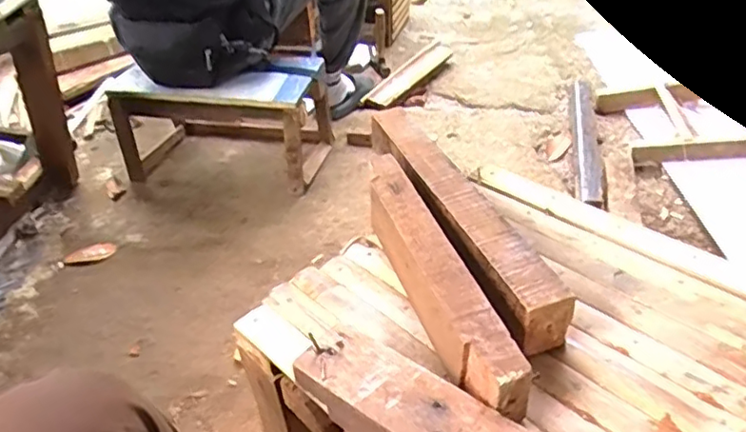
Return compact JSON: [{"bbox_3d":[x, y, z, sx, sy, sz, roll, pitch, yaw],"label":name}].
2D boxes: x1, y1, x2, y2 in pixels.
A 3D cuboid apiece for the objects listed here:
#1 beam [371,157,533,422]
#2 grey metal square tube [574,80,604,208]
[{"bbox_3d":[0.047,0.044,0.540,0.046,0.050,0.306,-12,40,-12],"label":"beam"},{"bbox_3d":[0.551,-0.201,1.578,0.061,0.050,0.616,7,40,12],"label":"grey metal square tube"}]

